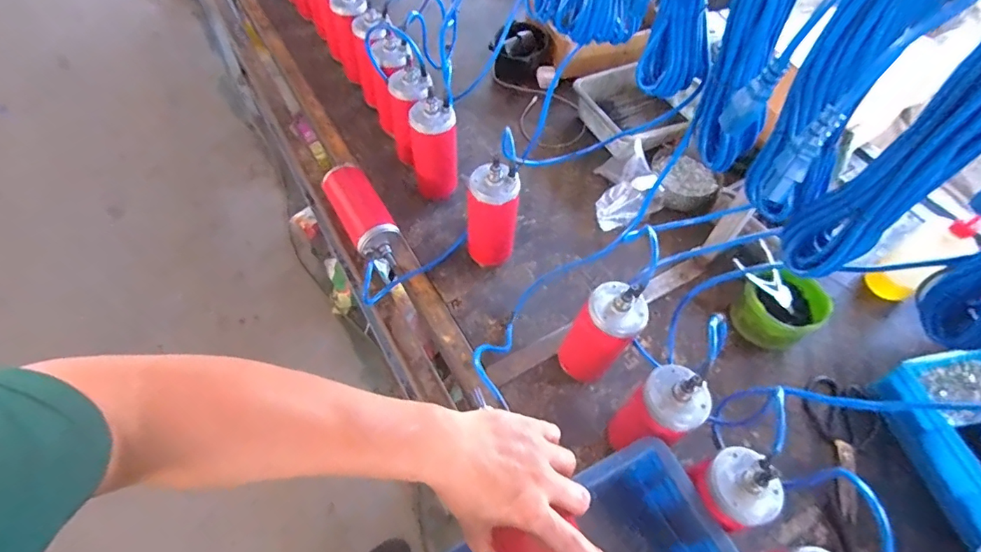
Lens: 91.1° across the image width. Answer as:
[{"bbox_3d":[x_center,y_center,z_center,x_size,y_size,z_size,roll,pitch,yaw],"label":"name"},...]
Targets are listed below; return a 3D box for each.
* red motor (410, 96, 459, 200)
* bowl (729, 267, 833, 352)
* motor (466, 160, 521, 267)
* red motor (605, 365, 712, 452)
[{"bbox_3d":[-0.097,-0.218,0.839,0.078,0.168,0.073,-6,57,-8],"label":"red motor"},{"bbox_3d":[0.460,0.057,0.775,0.124,0.082,0.121,-15,59,-14],"label":"bowl"},{"bbox_3d":[0.004,-0.093,0.769,0.075,0.195,0.070,7,56,1],"label":"motor"},{"bbox_3d":[0.197,0.179,0.608,0.092,0.194,0.089,-33,64,-23],"label":"red motor"}]

